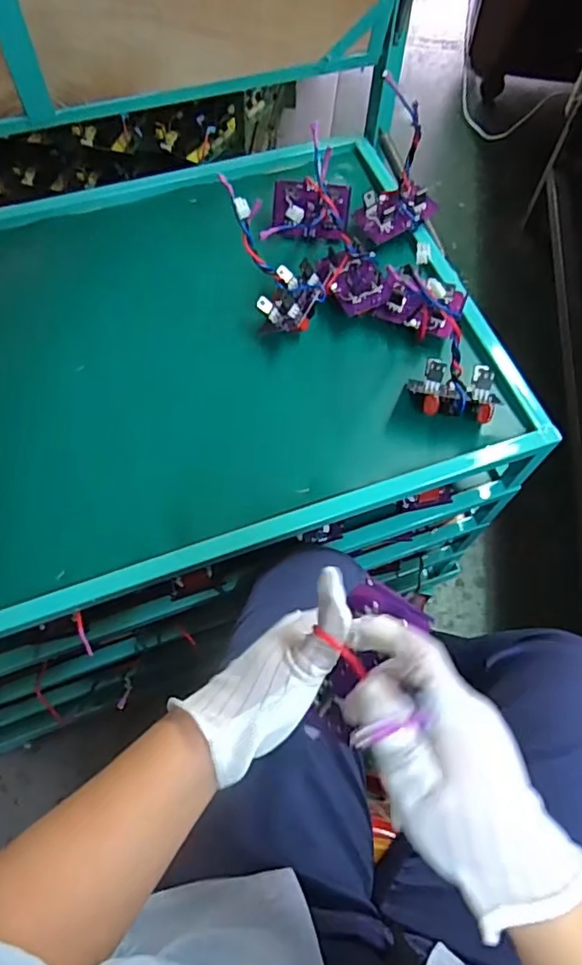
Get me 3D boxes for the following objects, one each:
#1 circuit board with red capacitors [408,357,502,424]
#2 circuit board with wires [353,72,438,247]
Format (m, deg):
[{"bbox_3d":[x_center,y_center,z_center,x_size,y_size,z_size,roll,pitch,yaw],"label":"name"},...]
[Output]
[{"bbox_3d":[0.179,-0.102,0.641,0.096,0.042,0.061,5,64,0],"label":"circuit board with red capacitors"},{"bbox_3d":[0.136,-0.378,0.722,0.096,0.156,0.078,-32,70,-16],"label":"circuit board with wires"}]

